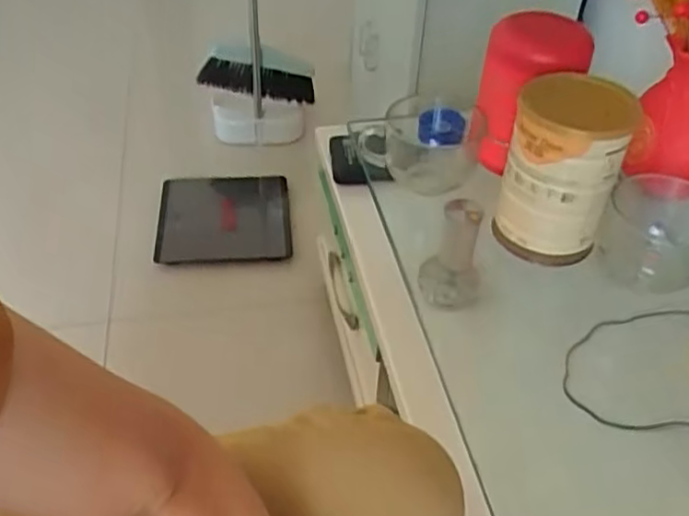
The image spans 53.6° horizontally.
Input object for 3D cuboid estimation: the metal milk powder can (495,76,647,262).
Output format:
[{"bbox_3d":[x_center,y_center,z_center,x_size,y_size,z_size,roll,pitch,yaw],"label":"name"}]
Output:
[{"bbox_3d":[0.196,-0.081,0.610,0.091,0.150,0.100,2,43,-1],"label":"metal milk powder can"}]

